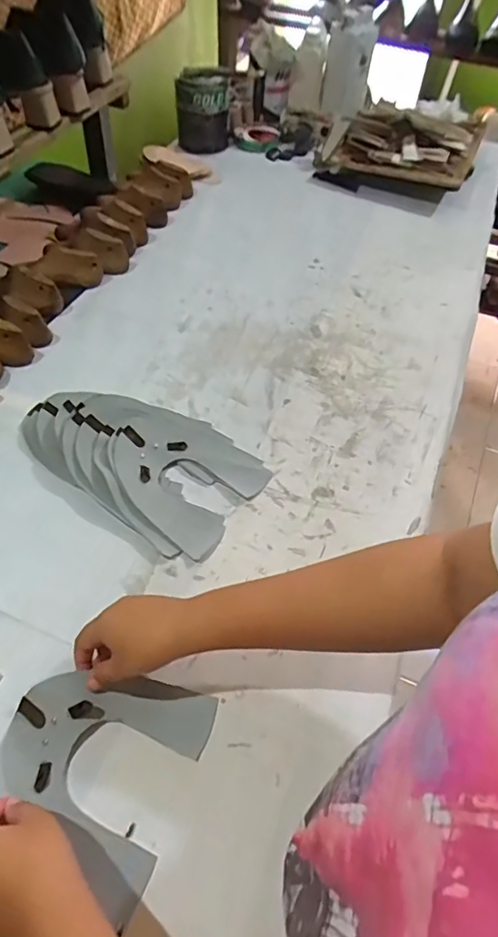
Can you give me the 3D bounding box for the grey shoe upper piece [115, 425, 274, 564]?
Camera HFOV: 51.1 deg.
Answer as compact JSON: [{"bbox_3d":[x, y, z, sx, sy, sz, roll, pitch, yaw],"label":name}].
[{"bbox_3d":[-0.076,0.003,0.594,0.160,0.035,0.138,29,58,19],"label":"grey shoe upper piece"}]

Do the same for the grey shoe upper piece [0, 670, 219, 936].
[{"bbox_3d":[-0.127,0.237,0.426,0.155,0.023,0.153,19,55,13],"label":"grey shoe upper piece"}]

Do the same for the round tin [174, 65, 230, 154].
[{"bbox_3d":[-0.096,-0.748,1.076,0.109,0.115,0.115,-1,53,-2],"label":"round tin"}]

